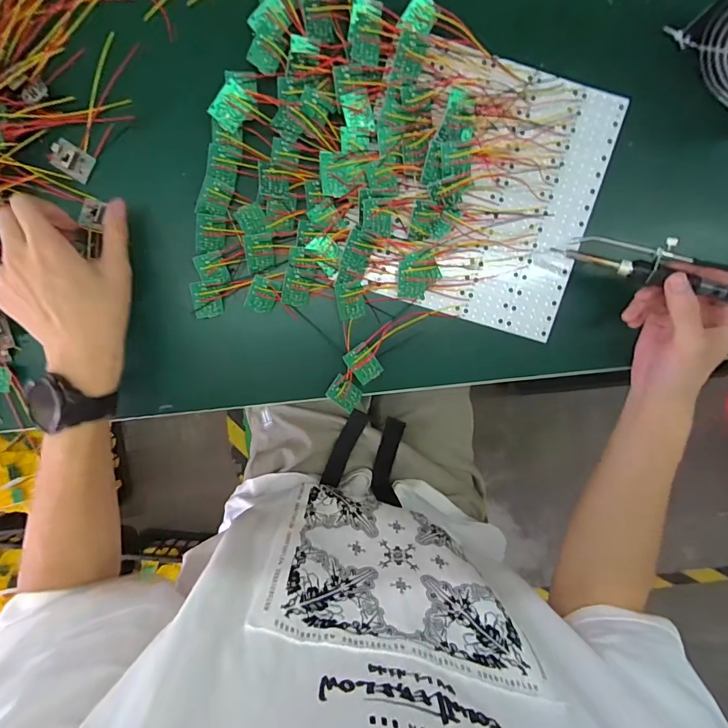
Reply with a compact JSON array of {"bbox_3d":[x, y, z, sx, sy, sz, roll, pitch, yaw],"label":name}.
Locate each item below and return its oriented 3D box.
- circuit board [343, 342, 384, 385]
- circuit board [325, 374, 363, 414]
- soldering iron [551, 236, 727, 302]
[{"bbox_3d":[0.000,0.000,0.407,0.027,0.004,0.036,-35,95,1],"label":"circuit board"},{"bbox_3d":[-0.019,0.030,0.412,0.034,0.004,0.027,40,71,-26],"label":"circuit board"},{"bbox_3d":[0.281,-0.078,0.357,0.206,0.029,0.036,18,94,9],"label":"soldering iron"}]

